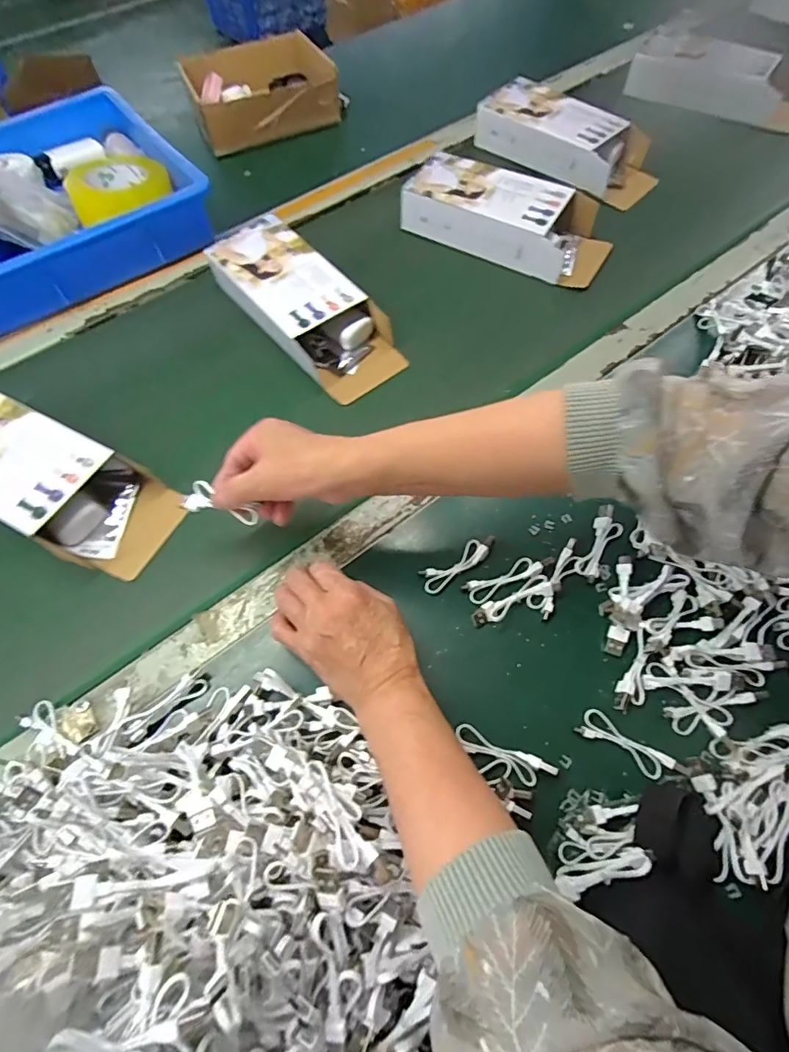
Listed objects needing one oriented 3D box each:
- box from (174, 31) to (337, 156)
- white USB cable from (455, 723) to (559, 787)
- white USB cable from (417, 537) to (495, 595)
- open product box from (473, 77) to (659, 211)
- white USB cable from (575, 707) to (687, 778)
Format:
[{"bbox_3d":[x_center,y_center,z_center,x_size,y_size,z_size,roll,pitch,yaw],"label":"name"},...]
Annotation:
[{"bbox_3d":[-0.208,-0.680,0.778,0.204,0.063,0.203,-21,63,-8],"label":"box"},{"bbox_3d":[0.081,0.168,0.365,0.073,0.012,0.019,25,67,13],"label":"white USB cable"},{"bbox_3d":[0.056,0.032,0.435,0.072,0.019,0.022,-32,67,-14],"label":"white USB cable"},{"bbox_3d":[0.245,-0.542,0.699,0.249,0.061,0.112,36,70,18],"label":"open product box"},{"bbox_3d":[0.174,0.163,0.368,0.076,0.009,0.022,28,67,15],"label":"white USB cable"}]

